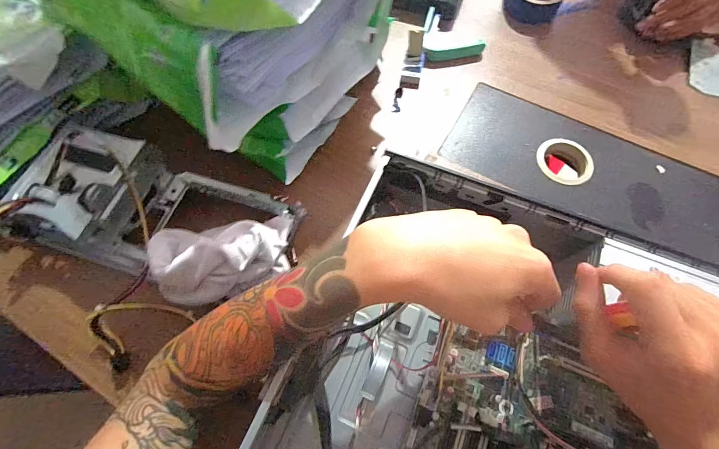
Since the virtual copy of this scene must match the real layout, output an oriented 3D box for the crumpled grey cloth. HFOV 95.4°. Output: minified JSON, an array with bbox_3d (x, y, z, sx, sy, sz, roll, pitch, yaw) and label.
[{"bbox_3d":[-0.127,0.029,0.316,0.127,0.063,0.074,-11,66,-4],"label":"crumpled grey cloth"}]

